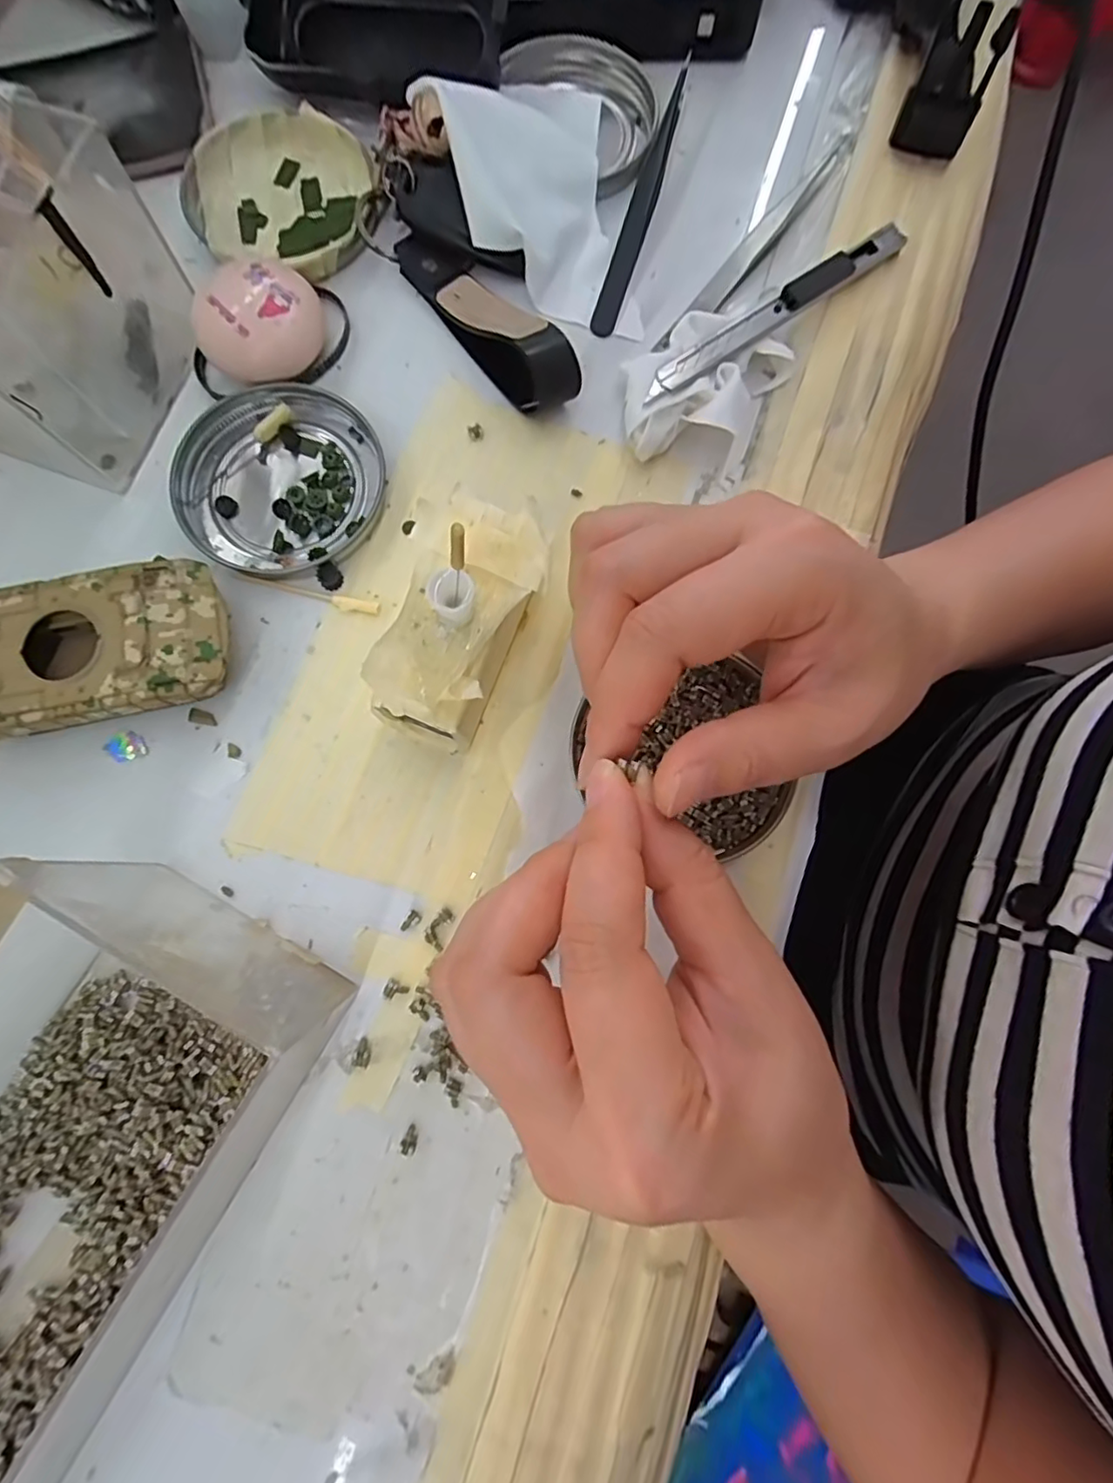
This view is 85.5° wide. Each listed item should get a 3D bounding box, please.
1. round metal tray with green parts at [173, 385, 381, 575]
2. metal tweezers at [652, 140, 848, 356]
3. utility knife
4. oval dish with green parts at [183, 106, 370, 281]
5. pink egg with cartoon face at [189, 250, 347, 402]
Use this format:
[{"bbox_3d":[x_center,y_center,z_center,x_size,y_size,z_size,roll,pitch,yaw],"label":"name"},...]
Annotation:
[{"bbox_3d":[-0.109,-0.103,0.236,0.076,0.008,0.074,0,80,-1],"label":"round metal tray with green parts"},{"bbox_3d":[0.091,-0.219,0.258,0.011,0.013,0.141,39,81,5],"label":"metal tweezers"},{"bbox_3d":[0.089,-0.173,0.245,0.134,0.014,0.012,-35,83,-7],"label":"utility knife"},{"bbox_3d":[-0.119,-0.236,0.257,0.078,0.008,0.075,11,80,1],"label":"oval dish with green parts"},{"bbox_3d":[-0.116,-0.165,0.238,0.056,0.023,0.043,-2,80,-2],"label":"pink egg with cartoon face"}]

